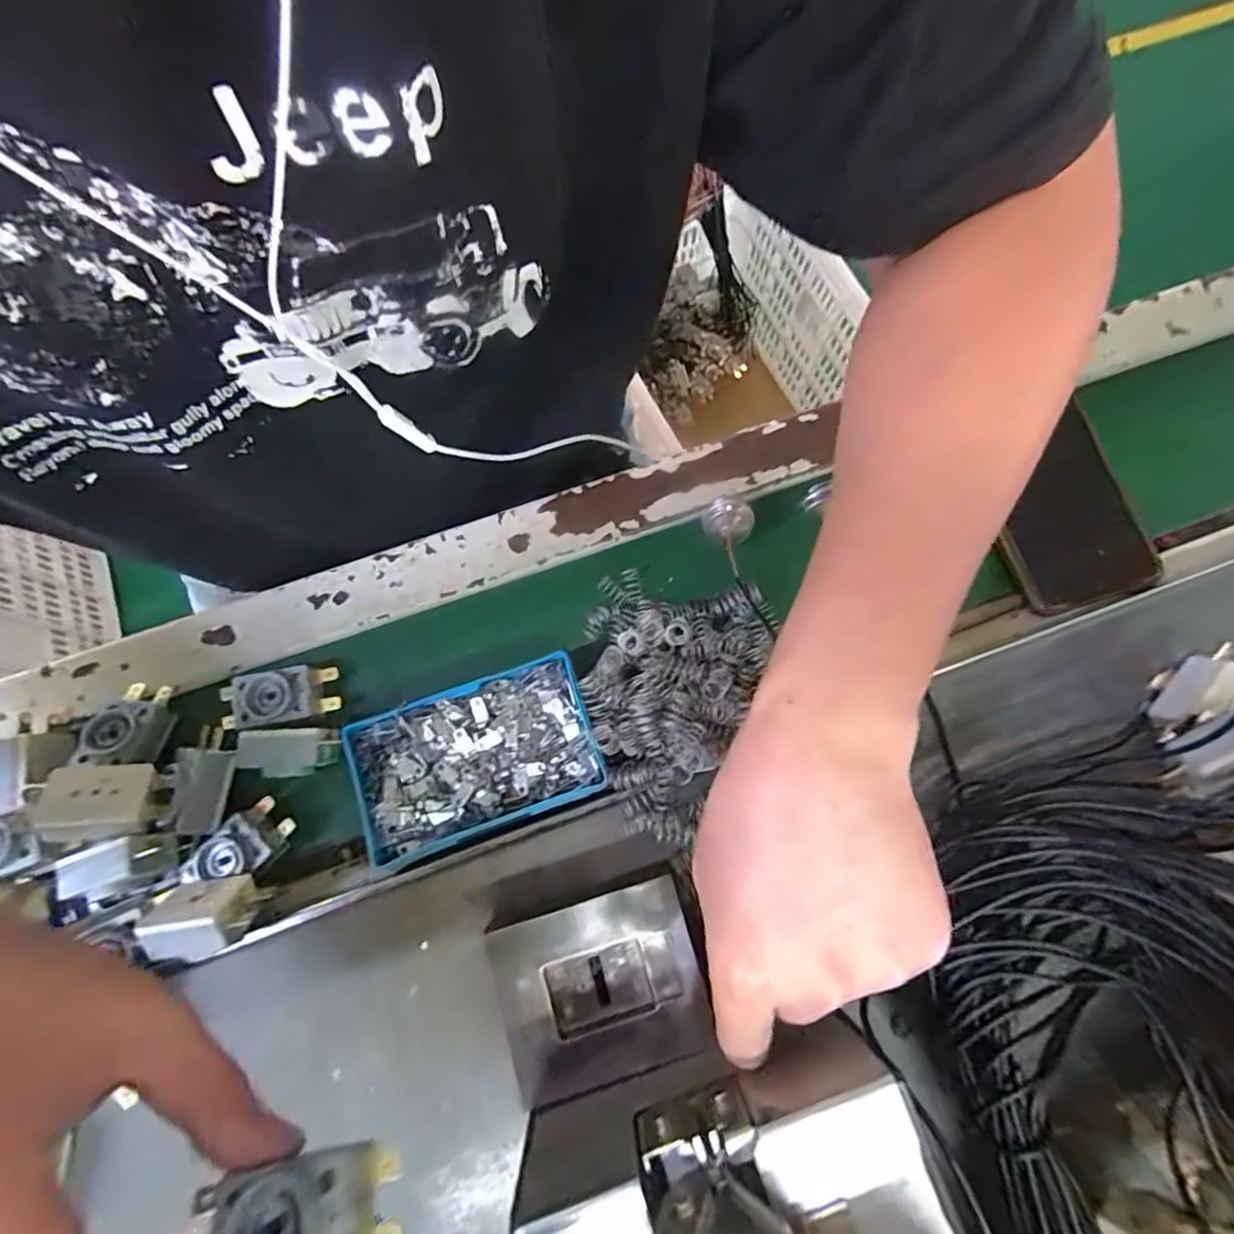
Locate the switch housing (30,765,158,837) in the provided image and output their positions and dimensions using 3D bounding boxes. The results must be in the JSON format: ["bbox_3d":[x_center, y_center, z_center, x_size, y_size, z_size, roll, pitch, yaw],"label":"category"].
[{"bbox_3d":[-0.230,0.083,0.275,0.039,0.019,0.030,1,48,-23],"label":"switch housing"}]

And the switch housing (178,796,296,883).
[{"bbox_3d":[-0.179,0.111,0.296,0.025,0.018,0.045,42,80,9],"label":"switch housing"}]

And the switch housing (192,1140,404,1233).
[{"bbox_3d":[-0.085,0.162,0.165,0.048,0.018,0.029,-17,71,-5],"label":"switch housing"}]

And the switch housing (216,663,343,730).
[{"bbox_3d":[-0.172,0.041,0.311,0.057,0.014,0.027,-15,77,-4],"label":"switch housing"}]

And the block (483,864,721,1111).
[{"bbox_3d":[-0.007,0.149,0.254,0.079,0.026,0.067,-17,77,-4],"label":"block"}]

